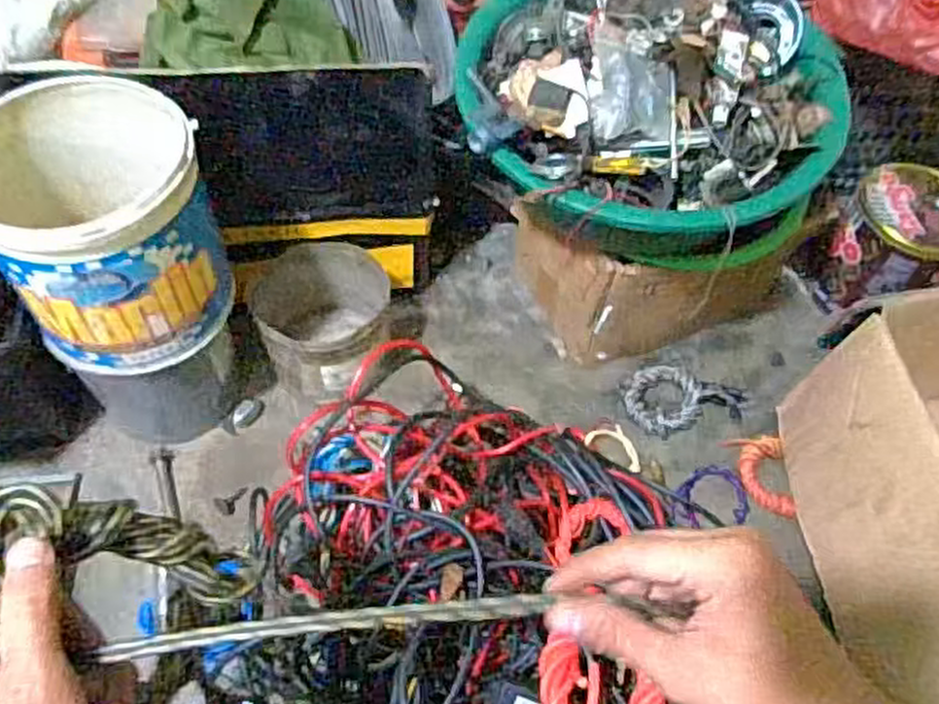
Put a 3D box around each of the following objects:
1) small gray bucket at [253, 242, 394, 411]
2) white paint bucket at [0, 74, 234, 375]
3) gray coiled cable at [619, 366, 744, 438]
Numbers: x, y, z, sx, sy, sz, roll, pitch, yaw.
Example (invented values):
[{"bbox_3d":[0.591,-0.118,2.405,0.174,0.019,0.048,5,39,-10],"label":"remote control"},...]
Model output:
[{"bbox_3d":[-0.157,-0.025,0.863,0.139,0.123,0.149,2,57,-4],"label":"small gray bucket"},{"bbox_3d":[-0.318,-0.101,0.665,0.161,0.189,0.168,2,57,-4],"label":"white paint bucket"},{"bbox_3d":[0.244,0.048,0.893,0.128,0.025,0.085,-15,60,-14],"label":"gray coiled cable"}]

